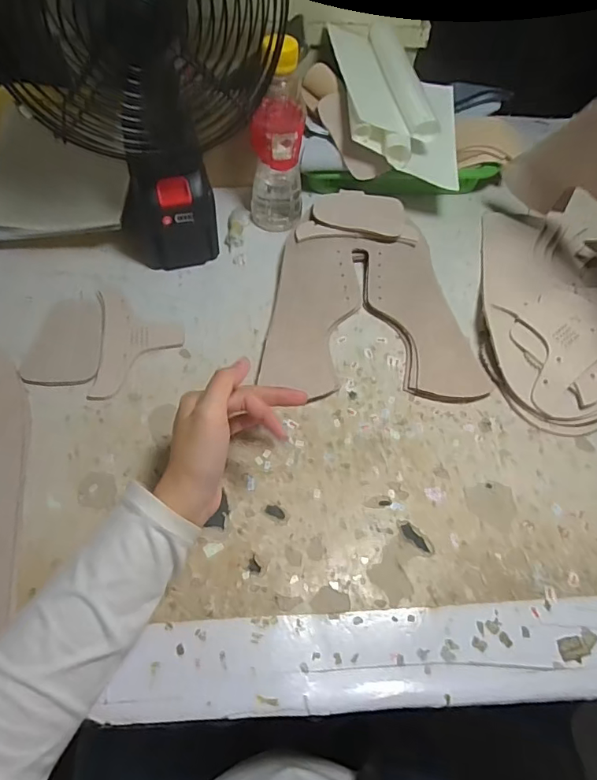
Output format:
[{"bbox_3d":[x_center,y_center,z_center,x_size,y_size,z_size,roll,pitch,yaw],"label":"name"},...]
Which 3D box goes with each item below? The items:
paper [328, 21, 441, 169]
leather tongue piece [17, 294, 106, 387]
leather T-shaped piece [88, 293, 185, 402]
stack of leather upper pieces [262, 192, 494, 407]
[{"bbox_3d":[0.092,-0.350,0.563,0.091,0.040,0.222,-5,60,-6],"label":"paper"},{"bbox_3d":[-0.223,-0.051,0.476,0.066,0.004,0.103,0,59,-3],"label":"leather tongue piece"},{"bbox_3d":[-0.156,-0.050,0.482,0.082,0.005,0.124,-4,60,-6],"label":"leather T-shaped piece"},{"bbox_3d":[0.070,-0.106,0.511,0.211,0.034,0.250,0,59,-3],"label":"stack of leather upper pieces"}]

